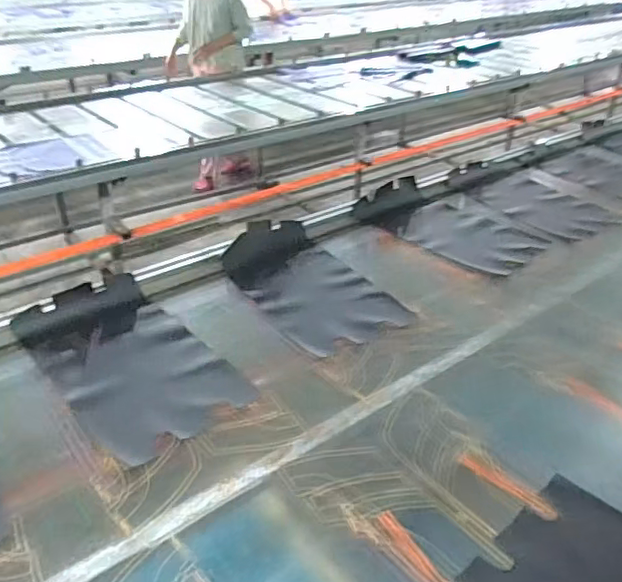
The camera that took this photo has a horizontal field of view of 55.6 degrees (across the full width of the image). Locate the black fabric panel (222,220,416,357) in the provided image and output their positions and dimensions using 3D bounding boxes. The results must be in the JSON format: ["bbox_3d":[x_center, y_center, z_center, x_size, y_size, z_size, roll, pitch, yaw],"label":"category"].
[{"bbox_3d":[-0.022,-0.042,1.606,0.321,0.043,0.599,-16,36,-26],"label":"black fabric panel"}]

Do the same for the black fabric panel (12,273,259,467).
[{"bbox_3d":[-0.407,0.137,1.307,0.311,0.030,0.582,-23,39,-34],"label":"black fabric panel"}]

